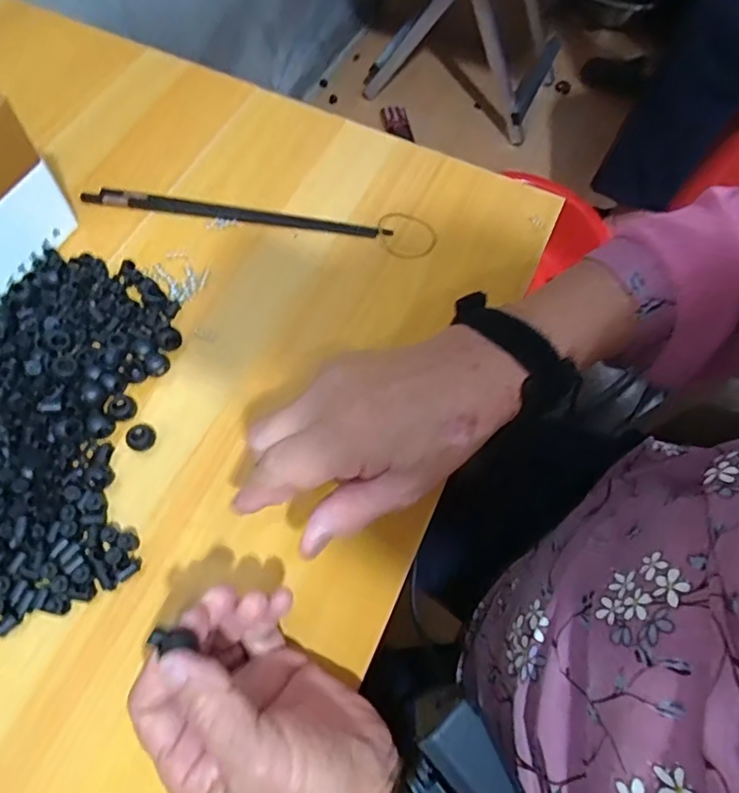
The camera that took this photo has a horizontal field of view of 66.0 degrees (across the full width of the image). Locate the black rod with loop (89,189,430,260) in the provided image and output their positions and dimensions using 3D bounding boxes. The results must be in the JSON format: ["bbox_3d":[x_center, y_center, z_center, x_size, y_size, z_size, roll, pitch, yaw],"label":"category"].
[{"bbox_3d":[-0.087,-0.151,0.464,0.282,0.006,0.042,8,64,0],"label":"black rod with loop"}]

